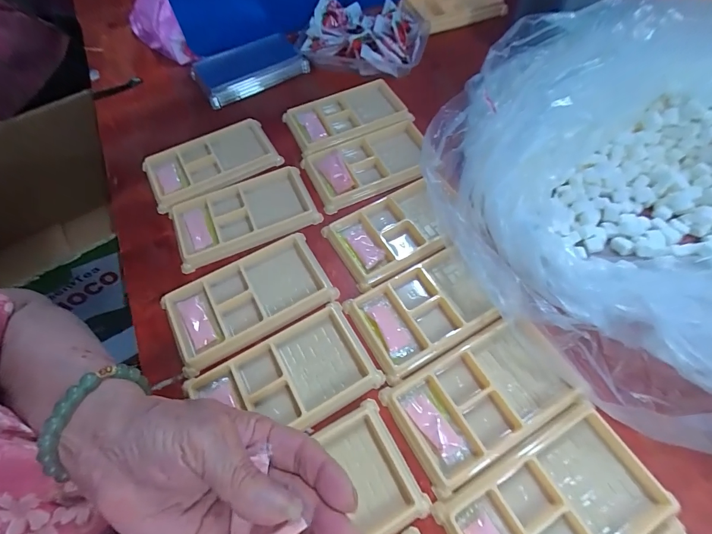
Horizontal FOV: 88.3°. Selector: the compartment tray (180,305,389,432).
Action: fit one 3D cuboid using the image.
[{"bbox_3d":[-0.053,0.088,0.284,0.129,0.012,0.076,-27,63,-12],"label":"compartment tray"}]

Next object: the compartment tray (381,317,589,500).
[{"bbox_3d":[0.094,0.096,0.273,0.130,0.016,0.076,-27,63,-11],"label":"compartment tray"}]

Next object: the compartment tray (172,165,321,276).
[{"bbox_3d":[-0.110,-0.053,0.364,0.136,0.011,0.076,-24,62,-10],"label":"compartment tray"}]

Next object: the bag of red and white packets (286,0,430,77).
[{"bbox_3d":[0.001,-0.308,0.482,0.175,0.038,0.109,11,62,9],"label":"bag of red and white packets"}]

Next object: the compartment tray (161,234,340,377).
[{"bbox_3d":[-0.092,0.027,0.319,0.133,0.011,0.077,-28,63,-12],"label":"compartment tray"}]

